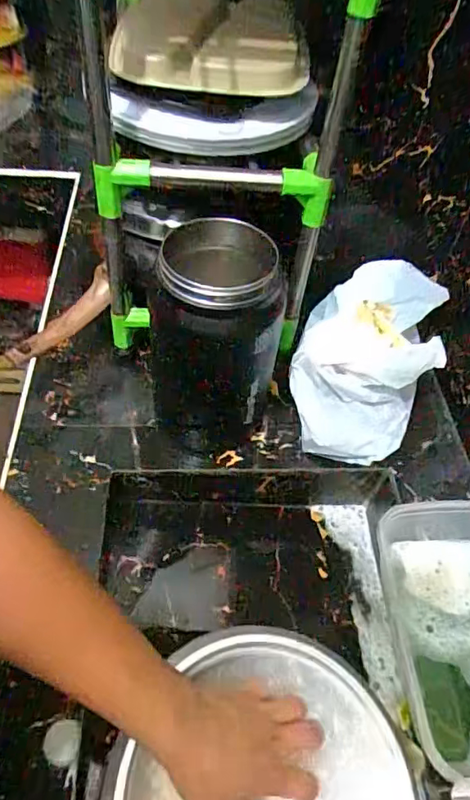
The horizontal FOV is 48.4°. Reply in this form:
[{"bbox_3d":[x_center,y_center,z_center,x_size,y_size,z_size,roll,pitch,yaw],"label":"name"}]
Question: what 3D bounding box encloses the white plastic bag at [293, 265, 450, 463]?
[{"bbox_3d":[0.166,-0.054,0.664,0.165,0.150,0.216,18,53,9],"label":"white plastic bag"}]

